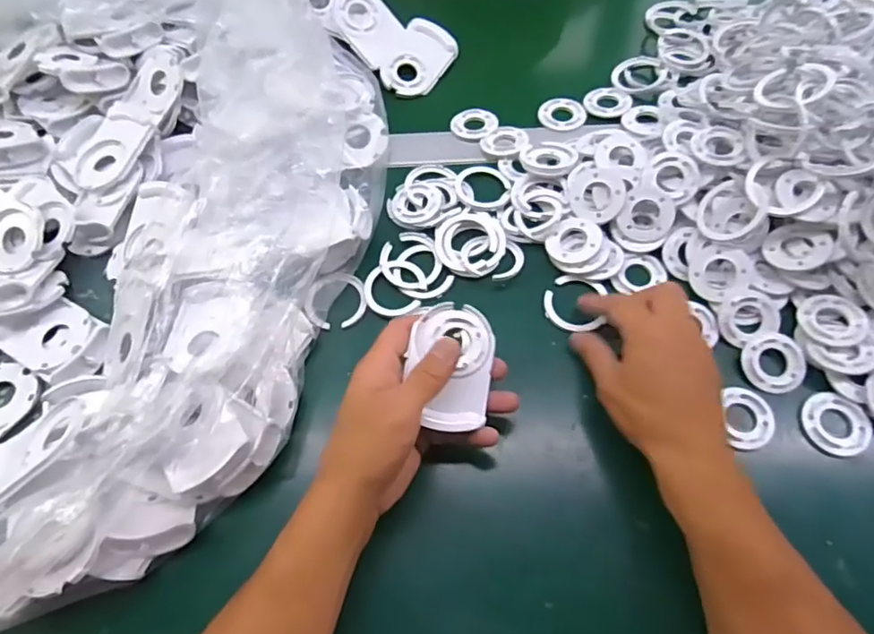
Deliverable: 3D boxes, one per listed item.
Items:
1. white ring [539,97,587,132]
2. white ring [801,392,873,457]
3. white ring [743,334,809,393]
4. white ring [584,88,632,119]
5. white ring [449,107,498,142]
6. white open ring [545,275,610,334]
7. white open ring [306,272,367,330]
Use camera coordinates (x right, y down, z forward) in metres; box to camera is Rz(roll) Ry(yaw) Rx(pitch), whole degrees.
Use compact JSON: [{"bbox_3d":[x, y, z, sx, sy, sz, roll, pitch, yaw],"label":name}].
[{"bbox_3d":[0.122,-0.196,0.534,0.044,0.004,0.044,-2,63,3],"label":"white ring"},{"bbox_3d":[0.279,0.075,0.387,0.041,0.007,0.043,-2,63,3],"label":"white ring"},{"bbox_3d":[0.247,0.032,0.406,0.044,0.007,0.043,-2,63,3],"label":"white ring"},{"bbox_3d":[0.166,-0.209,0.536,0.044,0.004,0.037,14,65,11],"label":"white ring"},{"bbox_3d":[0.035,-0.186,0.532,0.045,0.004,0.041,-2,63,3],"label":"white ring"},{"bbox_3d":[0.109,-0.010,0.440,0.047,0.009,0.048,-2,63,3],"label":"white open ring"},{"bbox_3d":[-0.082,-0.014,0.451,0.049,0.009,0.048,2,69,-5],"label":"white open ring"}]

